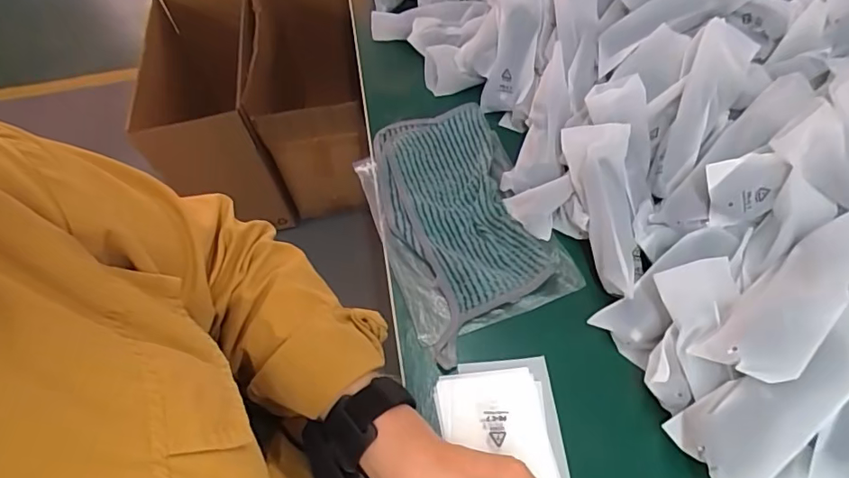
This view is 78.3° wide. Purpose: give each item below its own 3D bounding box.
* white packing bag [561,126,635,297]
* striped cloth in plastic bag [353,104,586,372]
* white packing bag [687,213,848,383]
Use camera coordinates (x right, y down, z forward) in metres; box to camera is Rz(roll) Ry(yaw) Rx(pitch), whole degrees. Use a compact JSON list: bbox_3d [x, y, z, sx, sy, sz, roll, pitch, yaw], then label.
[{"bbox_3d":[0.150,-0.026,0.427,0.049,0.032,0.143,-6,76,1],"label":"white packing bag"},{"bbox_3d":[0.028,-0.025,0.482,0.143,0.025,0.245,-19,57,-8],"label":"striped cloth in plastic bag"},{"bbox_3d":[0.253,0.036,0.347,0.143,0.057,0.029,-45,107,-16],"label":"white packing bag"}]

